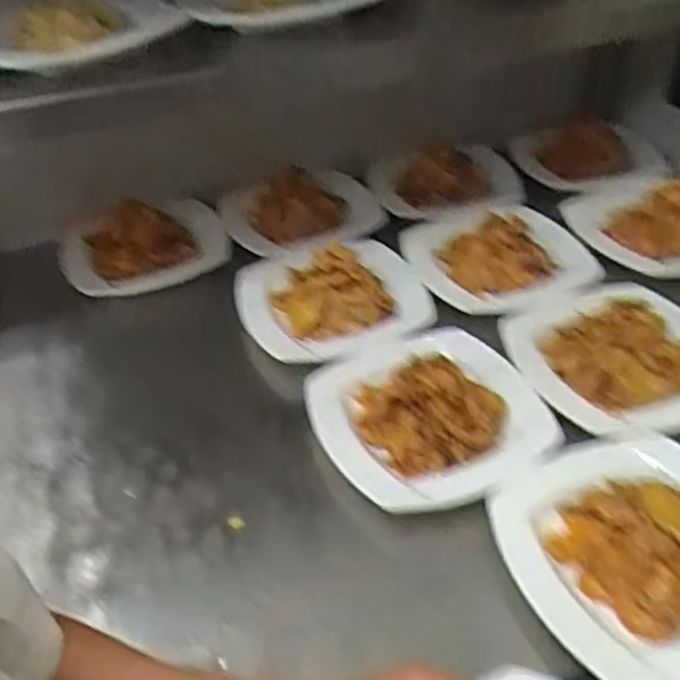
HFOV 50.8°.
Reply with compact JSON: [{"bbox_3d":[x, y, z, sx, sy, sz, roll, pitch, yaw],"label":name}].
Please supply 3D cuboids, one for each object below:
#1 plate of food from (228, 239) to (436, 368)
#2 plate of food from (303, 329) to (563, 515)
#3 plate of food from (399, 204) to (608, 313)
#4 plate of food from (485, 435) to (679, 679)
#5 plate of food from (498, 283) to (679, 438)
[{"bbox_3d":[-0.008,-0.067,0.808,0.207,0.062,0.186,-12,39,-10],"label":"plate of food"},{"bbox_3d":[0.081,0.053,0.667,0.202,0.069,0.202,-4,43,4],"label":"plate of food"},{"bbox_3d":[0.185,-0.106,0.807,0.197,0.043,0.160,-16,40,-15],"label":"plate of food"},{"bbox_3d":[0.239,0.154,0.553,0.203,0.055,0.206,-15,40,-14],"label":"plate of food"},{"bbox_3d":[0.286,-0.004,0.716,0.201,0.056,0.204,-17,40,-16],"label":"plate of food"}]

